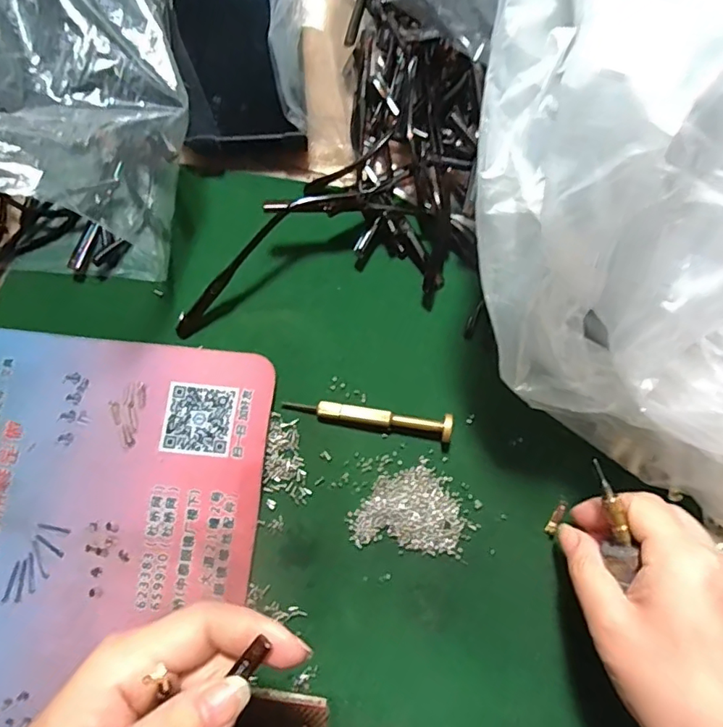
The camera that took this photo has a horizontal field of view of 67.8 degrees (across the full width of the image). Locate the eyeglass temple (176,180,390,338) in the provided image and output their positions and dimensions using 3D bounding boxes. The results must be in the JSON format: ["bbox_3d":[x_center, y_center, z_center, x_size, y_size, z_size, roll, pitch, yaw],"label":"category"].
[{"bbox_3d":[-0.050,-0.068,0.306,0.146,0.030,0.020,-36,82,-7],"label":"eyeglass temple"}]

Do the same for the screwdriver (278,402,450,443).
[{"bbox_3d":[0.003,0.030,0.297,0.092,0.013,0.012,8,79,0],"label":"screwdriver"}]

